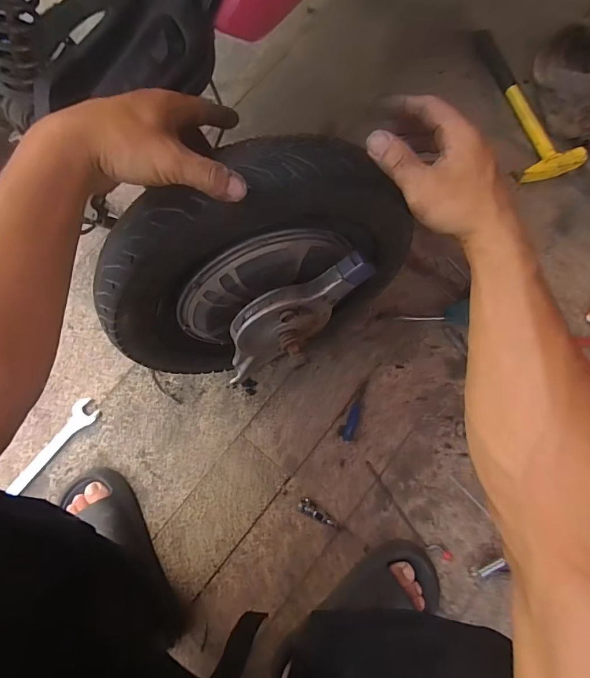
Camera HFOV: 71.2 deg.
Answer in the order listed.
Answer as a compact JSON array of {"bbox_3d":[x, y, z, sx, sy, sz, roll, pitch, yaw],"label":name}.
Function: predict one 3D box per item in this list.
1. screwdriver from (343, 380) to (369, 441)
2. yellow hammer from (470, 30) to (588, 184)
[{"bbox_3d":[0.095,0.108,0.634,0.015,0.013,0.097,19,77,5],"label":"screwdriver"},{"bbox_3d":[0.399,-0.414,0.717,0.099,0.035,0.305,-12,78,-2],"label":"yellow hammer"}]

